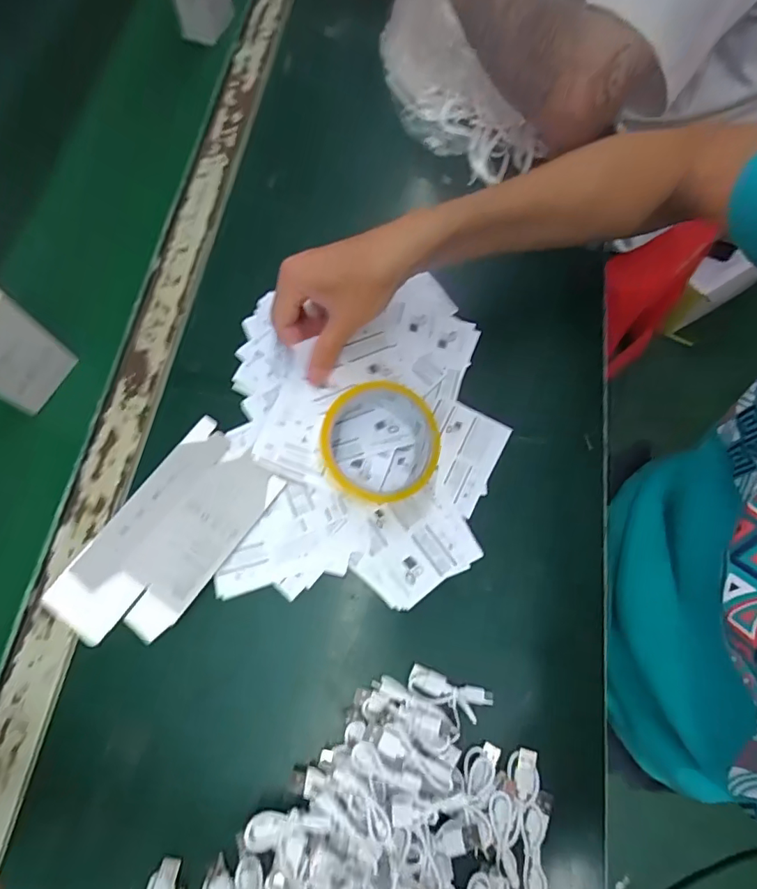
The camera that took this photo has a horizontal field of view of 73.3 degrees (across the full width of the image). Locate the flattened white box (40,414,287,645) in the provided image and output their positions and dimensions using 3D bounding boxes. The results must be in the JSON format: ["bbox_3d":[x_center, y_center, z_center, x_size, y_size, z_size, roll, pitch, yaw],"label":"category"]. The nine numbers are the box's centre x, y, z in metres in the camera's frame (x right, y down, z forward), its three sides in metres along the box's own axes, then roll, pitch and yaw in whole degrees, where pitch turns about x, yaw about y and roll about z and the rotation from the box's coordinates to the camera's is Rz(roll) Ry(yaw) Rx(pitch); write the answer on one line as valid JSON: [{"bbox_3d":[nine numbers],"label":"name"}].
[{"bbox_3d":[-0.171,0.075,0.410,0.096,0.015,0.185,35,73,11],"label":"flattened white box"}]

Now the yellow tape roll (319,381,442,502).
[{"bbox_3d":[0.002,0.001,0.412,0.100,0.048,0.094,-8,82,-8],"label":"yellow tape roll"}]

